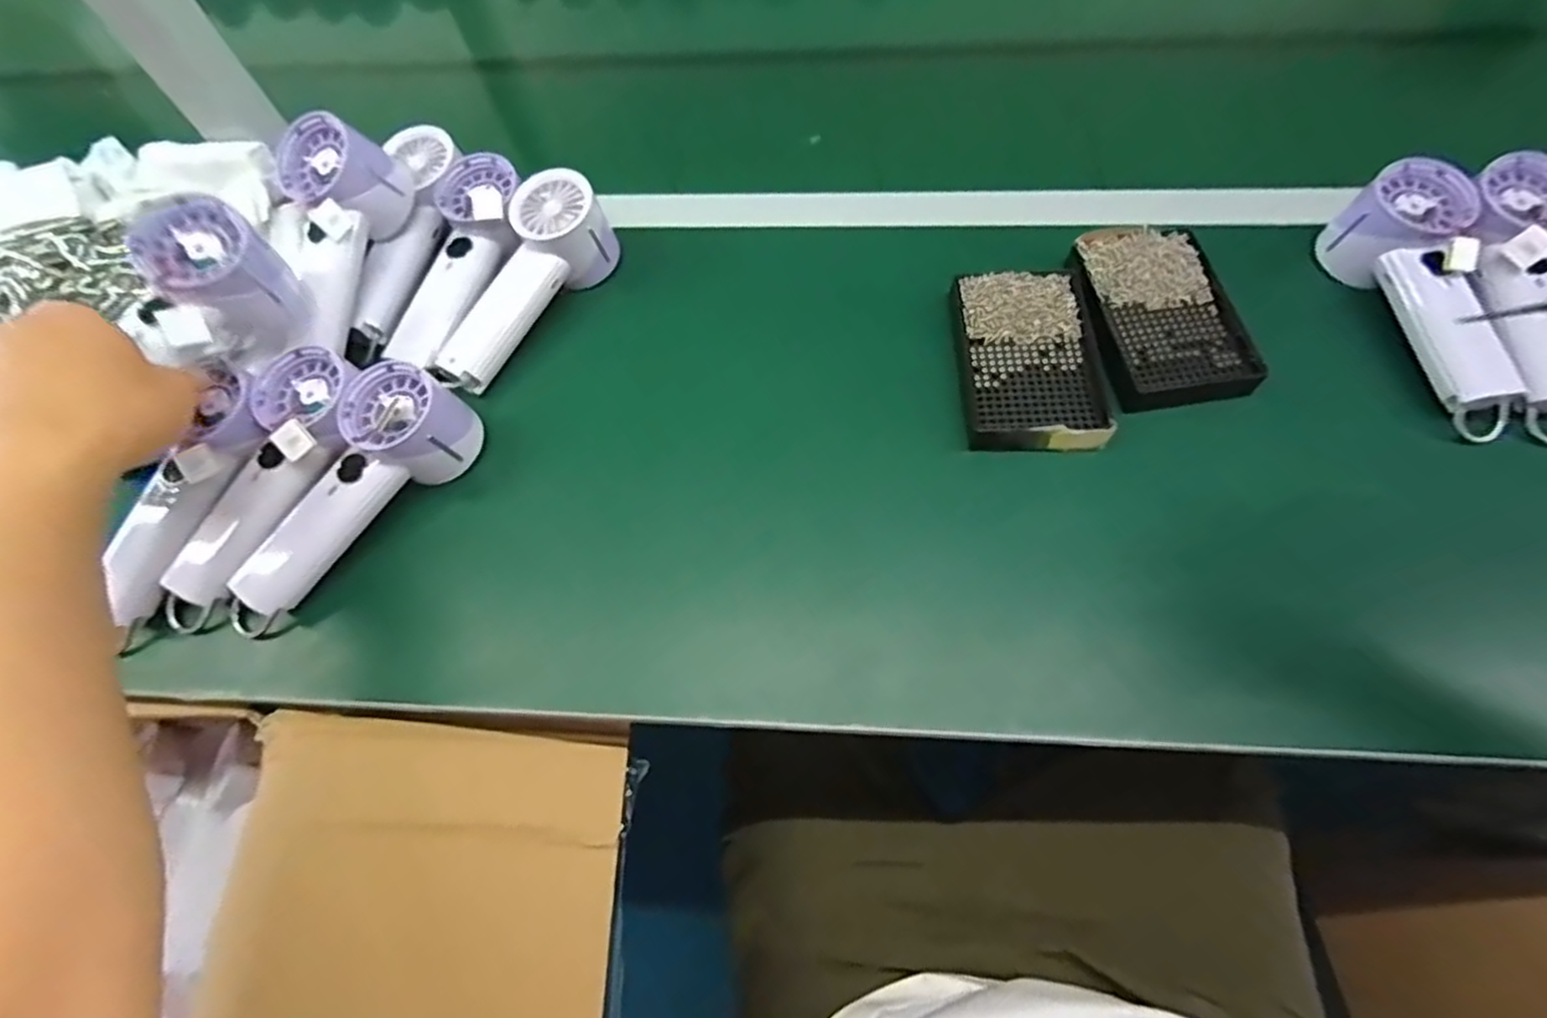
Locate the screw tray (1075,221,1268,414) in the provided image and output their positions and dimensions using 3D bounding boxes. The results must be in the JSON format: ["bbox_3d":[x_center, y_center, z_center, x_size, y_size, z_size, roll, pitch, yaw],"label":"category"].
[{"bbox_3d":[0.272,-0.140,0.473,0.094,0.019,0.147,-10,65,-1],"label":"screw tray"}]

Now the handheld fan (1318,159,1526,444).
[{"bbox_3d":[0.448,-0.143,0.442,0.067,0.053,0.188,-10,65,-1],"label":"handheld fan"}]

